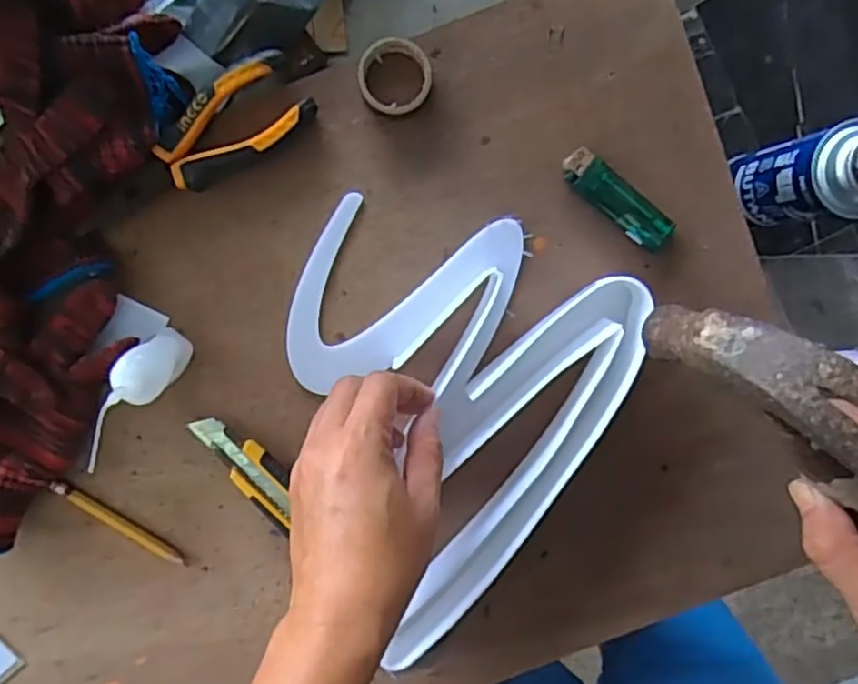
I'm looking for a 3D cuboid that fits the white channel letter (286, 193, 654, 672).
[{"bbox_3d":[-0.006,0.047,0.437,0.206,0.040,0.262,25,95,-4],"label":"white channel letter"}]

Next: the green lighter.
[{"bbox_3d":[0.120,-0.091,0.437,0.081,0.008,0.025,39,94,-6],"label":"green lighter"}]

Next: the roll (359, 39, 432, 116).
[{"bbox_3d":[-0.020,-0.160,0.419,0.043,0.019,0.044,0,96,-2],"label":"roll"}]

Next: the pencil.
[{"bbox_3d":[-0.203,0.119,0.449,0.094,0.007,0.008,35,94,-5],"label":"pencil"}]

